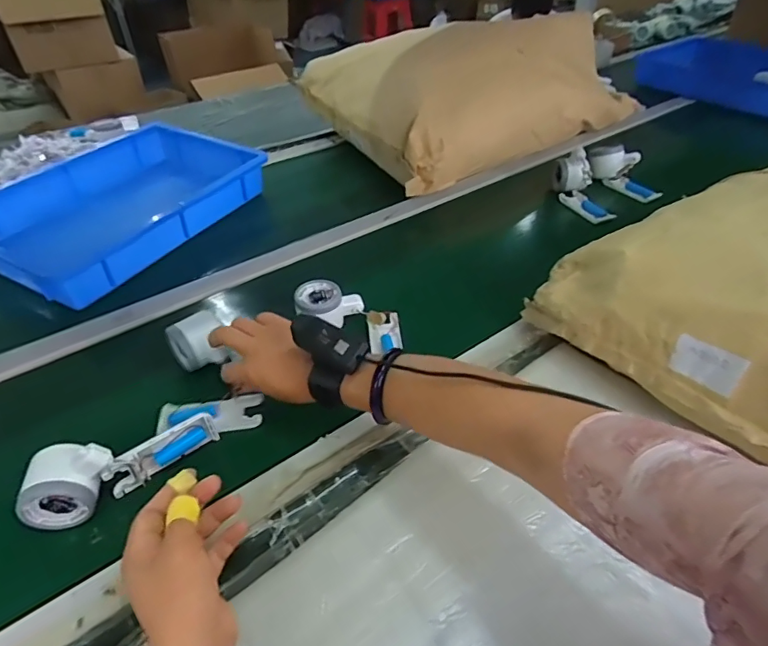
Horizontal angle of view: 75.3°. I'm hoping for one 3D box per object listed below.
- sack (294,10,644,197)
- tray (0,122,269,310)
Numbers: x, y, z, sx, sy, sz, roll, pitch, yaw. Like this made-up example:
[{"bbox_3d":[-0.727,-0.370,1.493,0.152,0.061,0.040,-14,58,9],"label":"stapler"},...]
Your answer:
[{"bbox_3d":[0.195,-0.523,1.060,0.618,0.203,0.415,-24,47,-24],"label":"sack"},{"bbox_3d":[-0.435,-0.202,0.832,0.282,0.070,0.427,19,46,20],"label":"tray"}]

